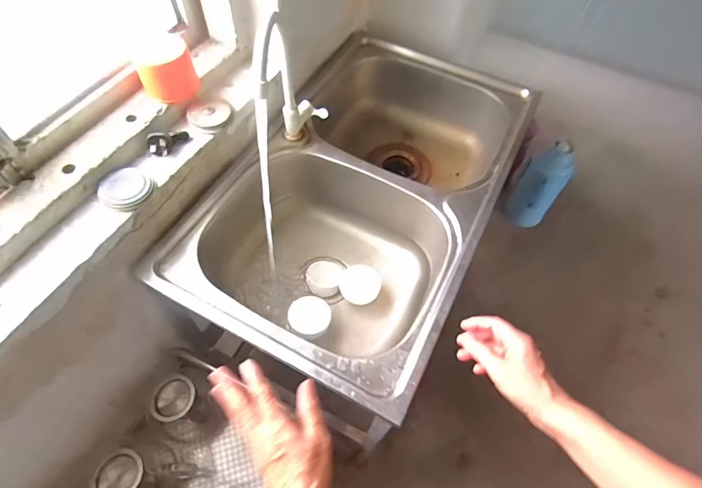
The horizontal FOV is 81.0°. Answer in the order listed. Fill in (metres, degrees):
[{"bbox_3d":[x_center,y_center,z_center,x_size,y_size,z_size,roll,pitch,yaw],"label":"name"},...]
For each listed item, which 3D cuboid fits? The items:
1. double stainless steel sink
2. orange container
[{"bbox_3d":[0.024,-0.104,0.872,0.480,0.215,0.783,25,60,12],"label":"double stainless steel sink"},{"bbox_3d":[-0.318,-0.303,0.708,0.090,0.076,0.088,-23,61,-16],"label":"orange container"}]

